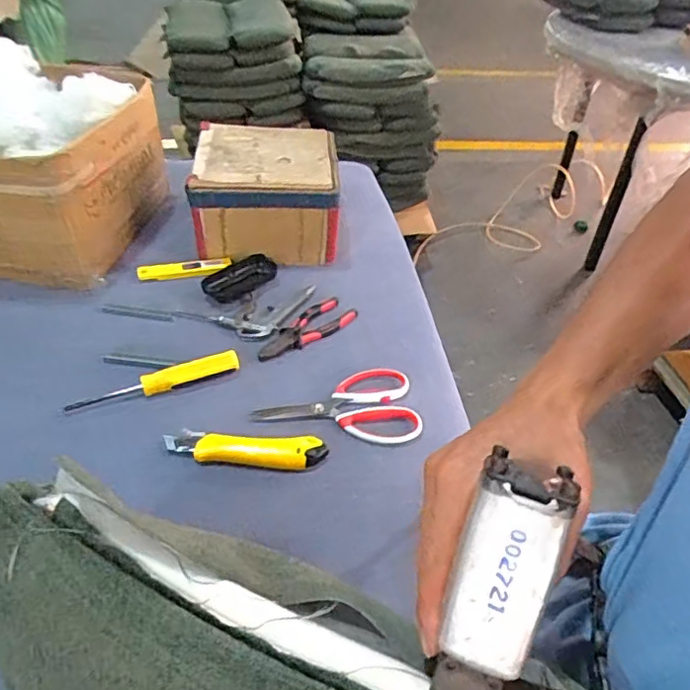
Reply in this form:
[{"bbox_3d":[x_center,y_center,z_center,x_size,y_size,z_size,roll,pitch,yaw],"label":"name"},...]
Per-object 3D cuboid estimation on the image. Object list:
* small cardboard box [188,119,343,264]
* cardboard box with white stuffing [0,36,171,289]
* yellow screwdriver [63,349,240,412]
[{"bbox_3d":[-0.120,-0.246,0.917,0.216,0.125,0.228,1,42,-2],"label":"small cardboard box"},{"bbox_3d":[-0.449,-0.271,0.840,0.258,0.240,0.282,7,42,5],"label":"cardboard box with white stuffing"},{"bbox_3d":[-0.222,0.041,0.669,0.195,0.025,0.023,-16,46,-19],"label":"yellow screwdriver"}]

